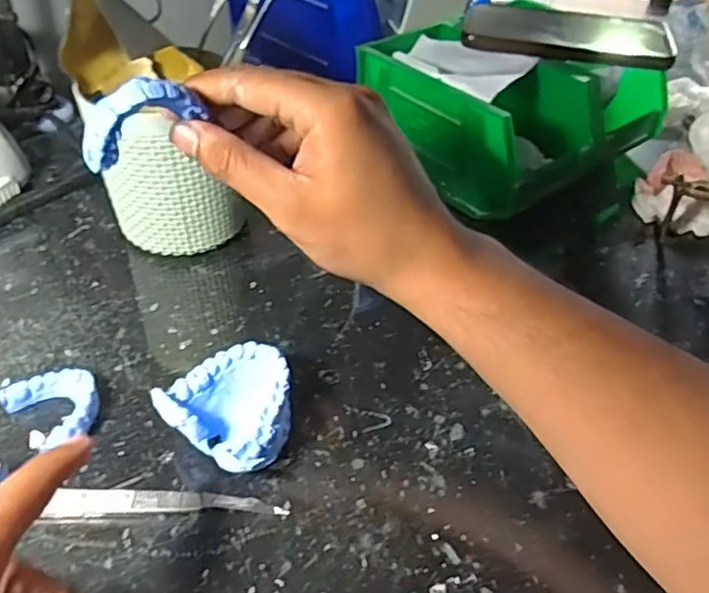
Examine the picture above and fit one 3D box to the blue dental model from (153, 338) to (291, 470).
[{"bbox_3d":[-0.058,0.061,0.319,0.063,0.030,0.064,-28,51,-28],"label":"blue dental model"}]

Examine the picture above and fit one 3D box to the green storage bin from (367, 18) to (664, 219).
[{"bbox_3d":[0.127,-0.157,0.512,0.190,0.082,0.170,-30,52,-29],"label":"green storage bin"}]

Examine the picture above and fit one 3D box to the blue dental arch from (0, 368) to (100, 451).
[{"bbox_3d":[-0.156,0.057,0.331,0.052,0.013,0.040,30,50,26],"label":"blue dental arch"}]

